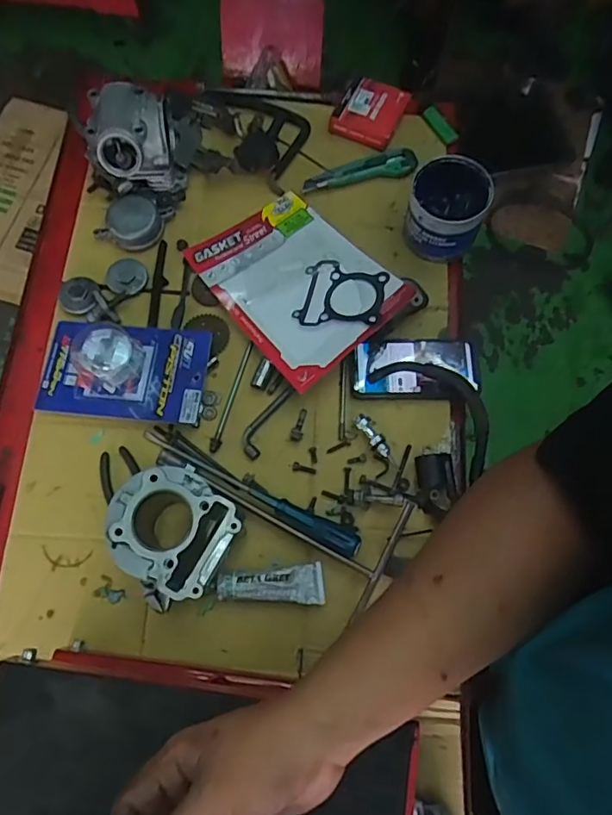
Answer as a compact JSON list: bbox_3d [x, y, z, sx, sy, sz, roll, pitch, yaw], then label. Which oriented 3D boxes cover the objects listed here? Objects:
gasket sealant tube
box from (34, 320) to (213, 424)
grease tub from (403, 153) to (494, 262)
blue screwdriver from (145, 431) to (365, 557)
[{"bbox_3d":[-0.038,0.196,0.626,0.117,0.023,0.042,4,72,-1],"label":"gasket sealant tube"},{"bbox_3d":[-0.226,-0.053,0.676,0.201,0.062,0.121,7,72,0],"label":"box"},{"bbox_3d":[0.184,-0.262,0.733,0.095,0.093,0.102,1,72,-2],"label":"grease tub"},{"bbox_3d":[-0.068,0.098,0.654,0.285,0.022,0.026,26,73,6],"label":"blue screwdriver"}]

